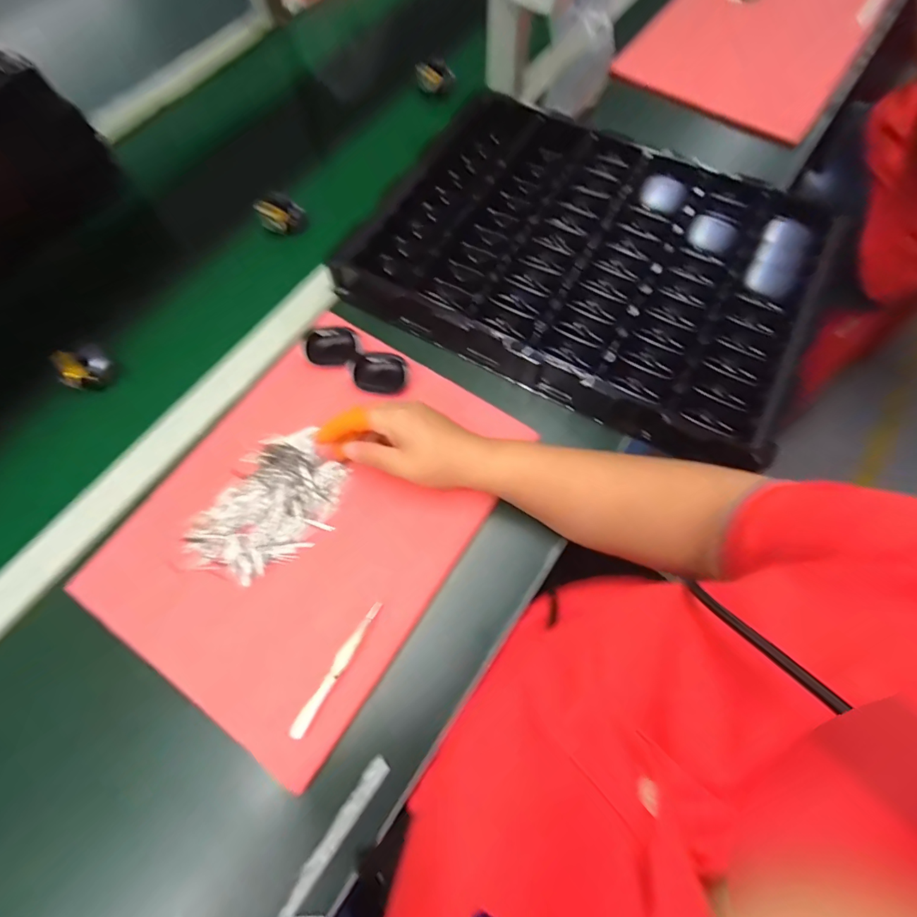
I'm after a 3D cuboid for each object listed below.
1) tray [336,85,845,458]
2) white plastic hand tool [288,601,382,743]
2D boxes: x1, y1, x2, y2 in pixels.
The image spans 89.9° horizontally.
[{"bbox_3d":[0.141,-0.221,0.504,0.460,0.048,0.339,27,71,12],"label":"tray"},{"bbox_3d":[-0.094,0.162,0.359,0.011,0.006,0.109,28,71,12],"label":"white plastic hand tool"}]

